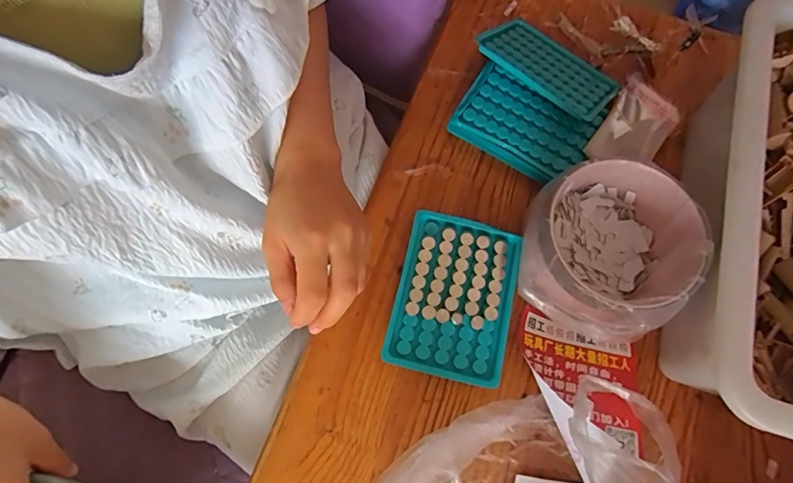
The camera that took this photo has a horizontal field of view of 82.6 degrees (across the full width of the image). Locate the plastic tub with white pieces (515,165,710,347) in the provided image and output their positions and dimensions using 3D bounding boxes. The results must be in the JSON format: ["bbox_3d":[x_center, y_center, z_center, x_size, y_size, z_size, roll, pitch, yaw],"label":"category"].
[{"bbox_3d":[0.165,0.008,0.359,0.116,0.071,0.125,1,74,-2],"label":"plastic tub with white pieces"}]

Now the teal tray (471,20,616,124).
[{"bbox_3d":[0.147,-0.170,0.438,0.130,0.011,0.090,39,53,10],"label":"teal tray"}]

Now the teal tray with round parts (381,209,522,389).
[{"bbox_3d":[0.049,0.047,0.382,0.095,0.019,0.131,14,74,2],"label":"teal tray with round parts"}]

